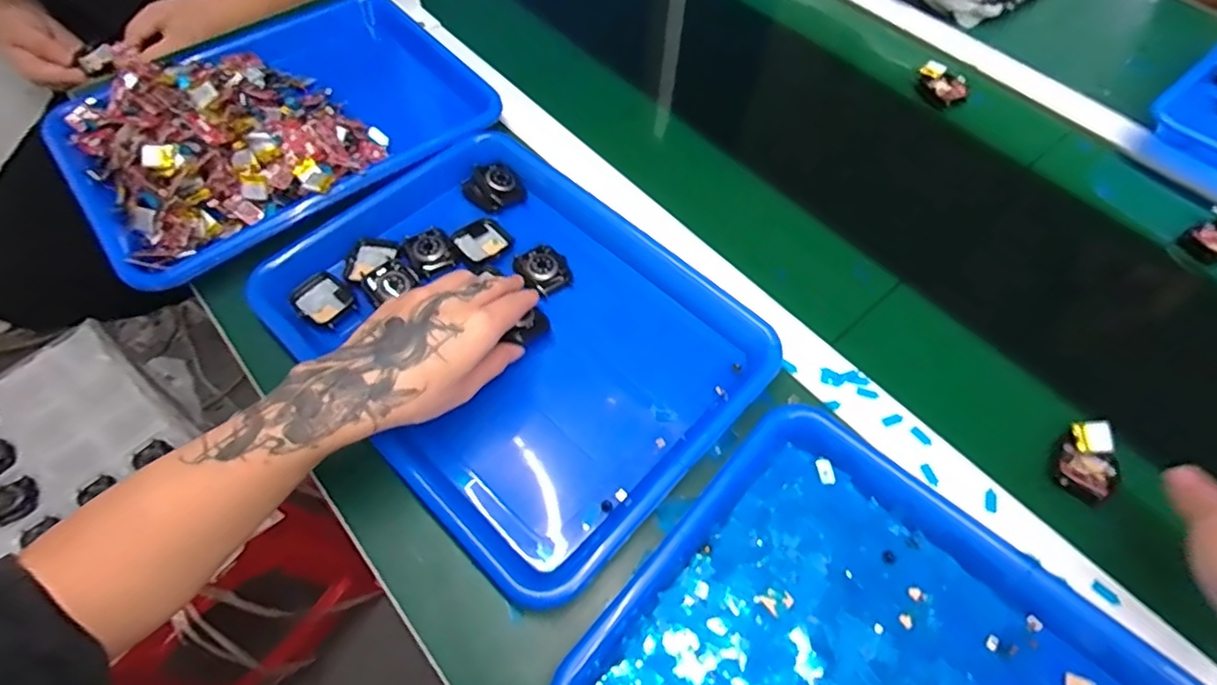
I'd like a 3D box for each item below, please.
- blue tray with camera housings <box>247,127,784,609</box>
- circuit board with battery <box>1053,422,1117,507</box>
[{"bbox_3d":[-0.068,-0.015,0.448,0.336,0.034,0.269,40,67,20],"label":"blue tray with camera housings"},{"bbox_3d":[0.328,0.081,0.402,0.034,0.012,0.059,33,65,17],"label":"circuit board with battery"}]

